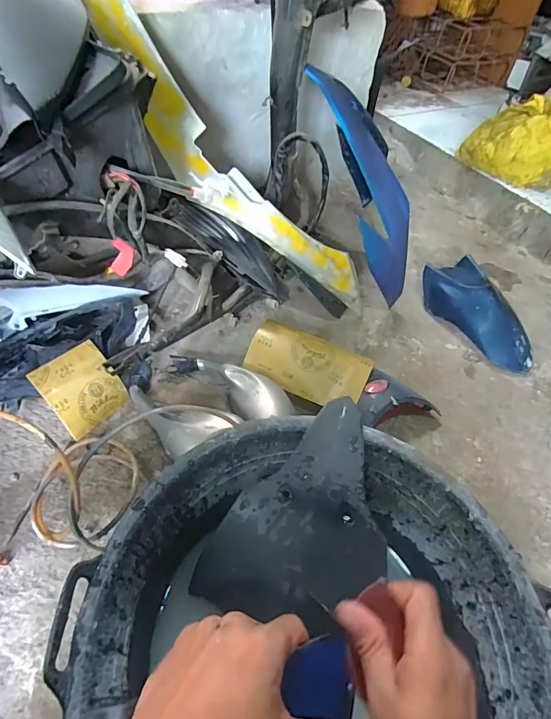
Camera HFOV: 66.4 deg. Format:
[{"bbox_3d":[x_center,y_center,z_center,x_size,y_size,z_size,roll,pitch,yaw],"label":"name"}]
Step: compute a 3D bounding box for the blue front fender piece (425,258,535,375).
[{"bbox_3d":[0.463,-0.110,0.968,0.153,0.081,0.312,-12,54,-14],"label":"blue front fender piece"}]

